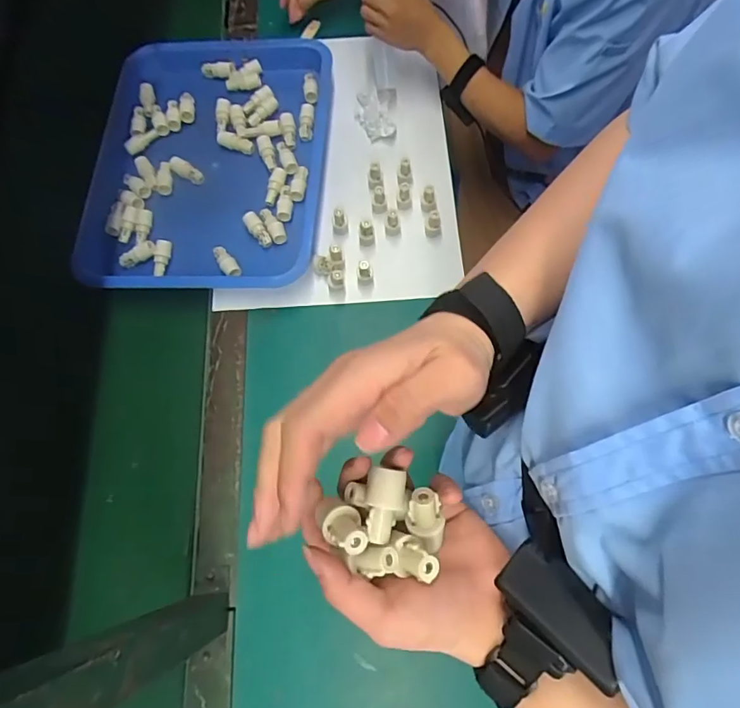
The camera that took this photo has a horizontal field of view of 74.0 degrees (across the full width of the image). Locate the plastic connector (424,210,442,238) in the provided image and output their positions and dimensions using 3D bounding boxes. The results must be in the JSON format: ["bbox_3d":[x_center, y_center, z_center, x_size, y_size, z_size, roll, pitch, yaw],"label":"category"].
[{"bbox_3d":[0.089,-0.185,0.696,0.020,0.033,0.027,-8,71,-1],"label":"plastic connector"}]

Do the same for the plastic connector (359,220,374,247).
[{"bbox_3d":[-0.005,-0.169,0.690,0.021,0.033,0.023,-1,71,2],"label":"plastic connector"}]

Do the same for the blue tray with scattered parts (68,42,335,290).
[{"bbox_3d":[-0.248,-0.301,0.740,0.362,0.052,0.444,2,71,3],"label":"blue tray with scattered parts"}]

